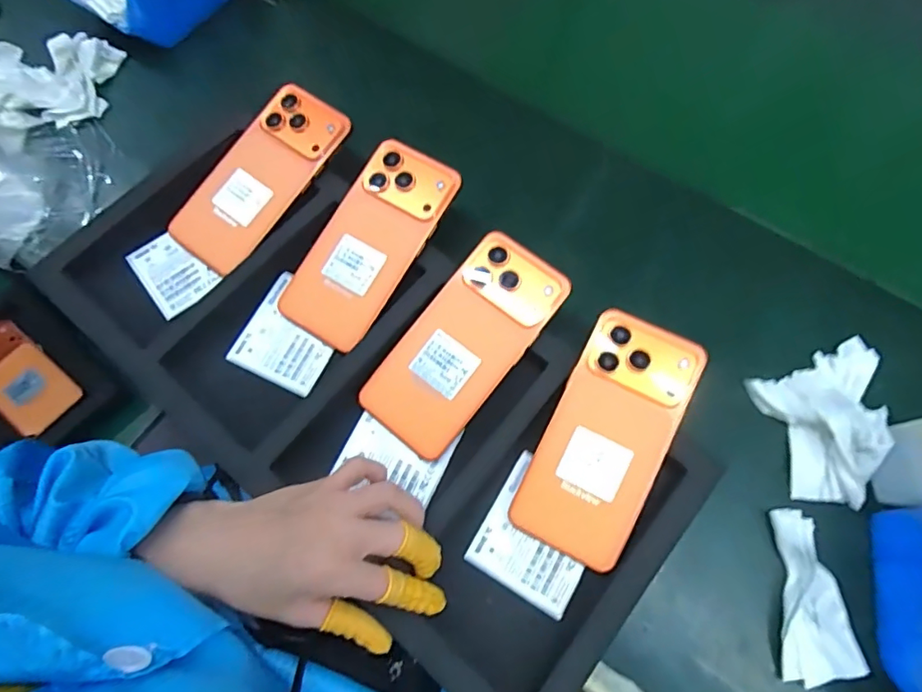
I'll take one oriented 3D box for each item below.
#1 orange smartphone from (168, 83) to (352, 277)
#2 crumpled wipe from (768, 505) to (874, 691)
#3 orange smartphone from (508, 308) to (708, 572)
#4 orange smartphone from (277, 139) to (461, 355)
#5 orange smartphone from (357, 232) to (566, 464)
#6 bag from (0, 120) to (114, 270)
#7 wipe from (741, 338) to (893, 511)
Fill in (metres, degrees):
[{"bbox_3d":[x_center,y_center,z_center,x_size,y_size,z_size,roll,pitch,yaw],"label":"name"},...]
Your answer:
[{"bbox_3d":[-0.165,-0.137,0.432,0.076,0.014,0.164,40,89,14],"label":"orange smartphone"},{"bbox_3d":[0.234,0.165,0.347,0.048,0.028,0.104,5,68,1],"label":"crumpled wipe"},{"bbox_3d":[0.099,0.061,0.353,0.077,0.009,0.165,26,85,9],"label":"orange smartphone"},{"bbox_3d":[-0.072,-0.079,0.407,0.072,0.008,0.165,33,87,12],"label":"orange smartphone"},{"bbox_3d":[0.003,-0.001,0.377,0.074,0.009,0.165,39,87,13],"label":"orange smartphone"},{"bbox_3d":[-0.395,-0.137,0.450,0.165,0.032,0.138,-4,68,-3],"label":"bag"},{"bbox_3d":[0.276,0.053,0.375,0.103,0.022,0.105,-11,69,-6],"label":"wipe"}]

